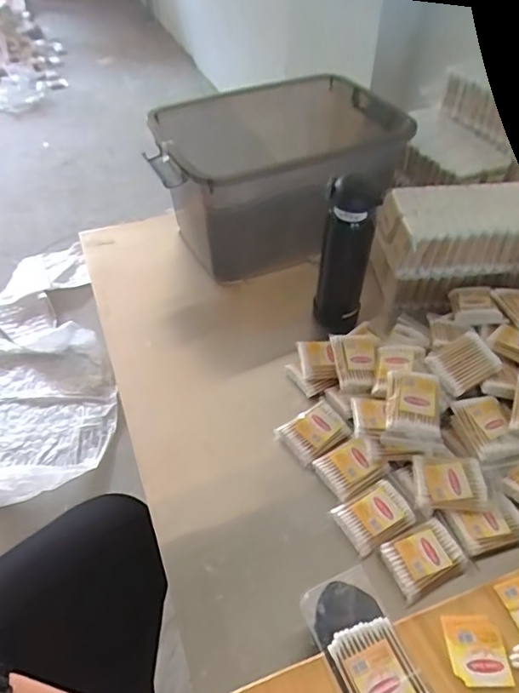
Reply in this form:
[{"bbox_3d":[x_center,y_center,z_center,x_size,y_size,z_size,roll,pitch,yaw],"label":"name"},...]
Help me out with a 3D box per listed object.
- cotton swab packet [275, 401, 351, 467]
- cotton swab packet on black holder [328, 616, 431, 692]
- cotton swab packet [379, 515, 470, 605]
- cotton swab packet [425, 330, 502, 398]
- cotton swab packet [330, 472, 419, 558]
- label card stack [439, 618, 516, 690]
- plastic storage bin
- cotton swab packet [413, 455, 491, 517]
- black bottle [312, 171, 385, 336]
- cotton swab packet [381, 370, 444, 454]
[{"bbox_3d":[0.066,0.102,0.616,0.074,0.017,0.060,-25,52,-23],"label":"cotton swab packet"},{"bbox_3d":[0.096,0.260,0.411,0.057,0.006,0.073,-17,49,-17],"label":"cotton swab packet on black holder"},{"bbox_3d":[0.166,0.213,0.519,0.079,0.016,0.056,-19,50,-18],"label":"cotton swab packet"},{"bbox_3d":[0.244,0.020,0.616,0.076,0.009,0.059,-28,70,-8],"label":"cotton swab packet"},{"bbox_3d":[0.126,0.178,0.548,0.084,0.013,0.058,-24,51,-22],"label":"cotton swab packet"},{"bbox_3d":[0.178,0.249,0.422,0.045,0.004,0.051,0,47,-1],"label":"label card stack"},{"bbox_3d":[0.020,-0.280,0.911,0.389,0.265,0.283,-21,50,-20],"label":"plastic storage bin"},{"bbox_3d":[0.203,0.144,0.553,0.071,0.021,0.059,-3,47,-4],"label":"cotton swab packet"},{"bbox_3d":[0.116,-0.119,0.705,0.065,0.228,0.058,4,47,2],"label":"black bottle"},{"bbox_3d":[0.173,0.070,0.579,0.058,0.022,0.088,6,72,5],"label":"cotton swab packet"}]

